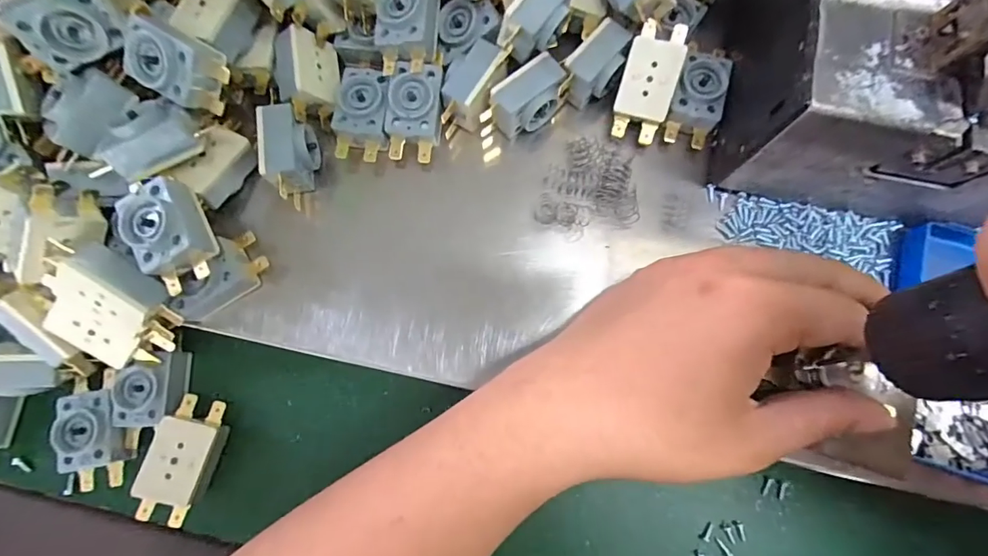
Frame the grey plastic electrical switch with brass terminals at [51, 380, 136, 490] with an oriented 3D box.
[{"bbox_3d":[-0.199,0.078,0.225,0.026,0.016,0.053,-14,80,-1],"label":"grey plastic electrical switch with brass terminals"}]

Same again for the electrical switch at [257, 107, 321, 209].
[{"bbox_3d":[-0.102,-0.061,0.231,0.020,0.028,0.047,-6,80,0],"label":"electrical switch"}]

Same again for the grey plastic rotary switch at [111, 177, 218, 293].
[{"bbox_3d":[-0.142,-0.019,0.197,0.026,0.015,0.047,-29,81,-4],"label":"grey plastic rotary switch"}]

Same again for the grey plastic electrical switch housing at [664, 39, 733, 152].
[{"bbox_3d":[0.107,-0.096,0.238,0.025,0.013,0.049,13,81,4],"label":"grey plastic electrical switch housing"}]

